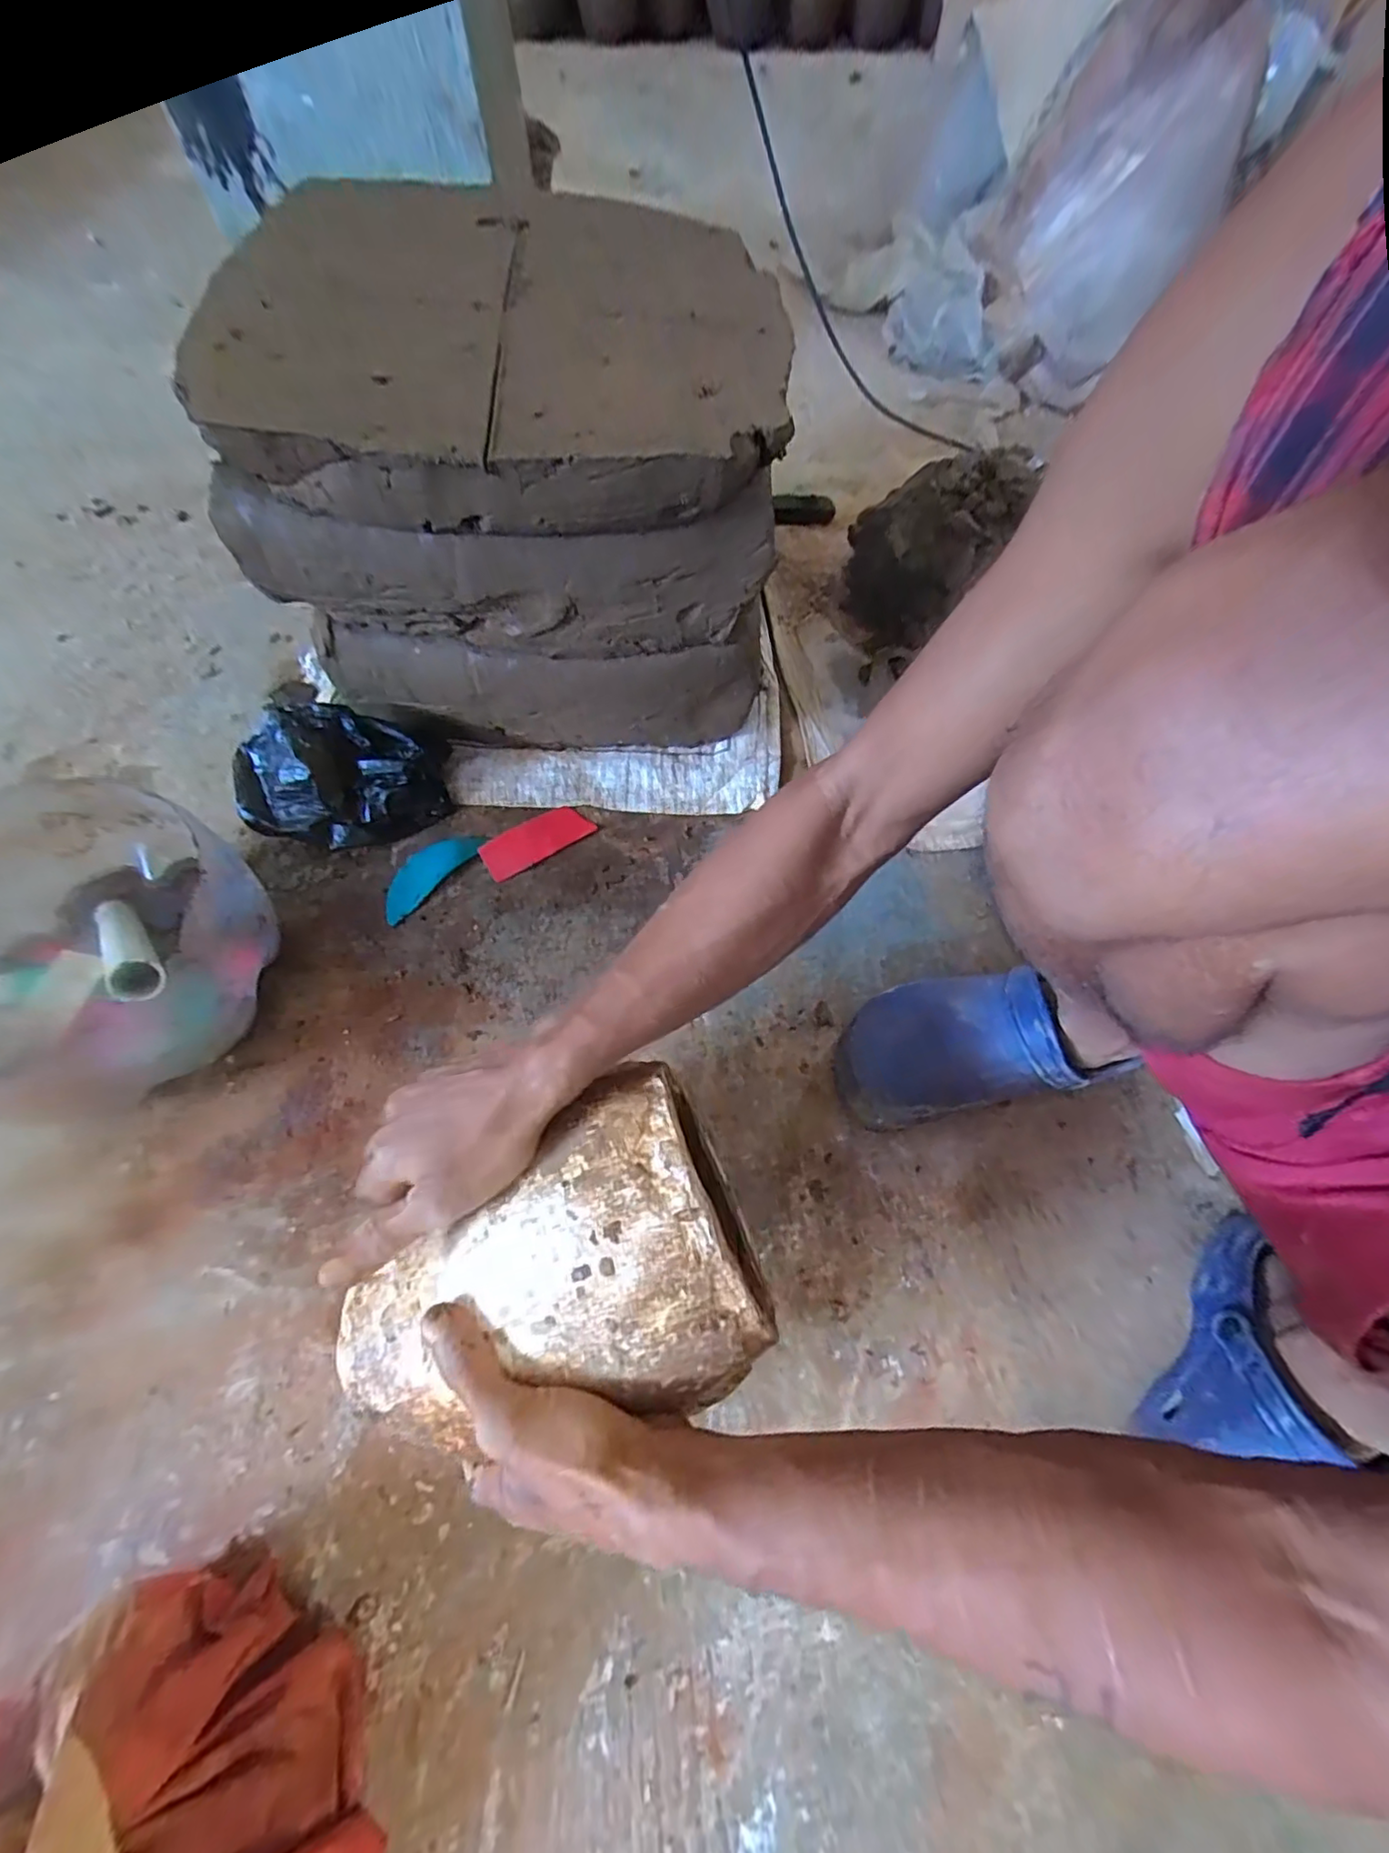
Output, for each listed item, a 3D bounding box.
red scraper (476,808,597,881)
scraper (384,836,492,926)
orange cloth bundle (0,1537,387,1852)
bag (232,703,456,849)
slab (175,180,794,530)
[{"bbox_3d":[-0.159,-0.088,0.606,0.108,0.004,0.048,-31,69,-16],"label":"red scraper"},{"bbox_3d":[-0.258,-0.055,0.586,0.042,0.007,0.114,38,68,14],"label":"scraper"},{"bbox_3d":[-0.259,0.422,0.279,0.205,0.135,0.136,31,67,11],"label":"orange cloth bundle"},{"bbox_3d":[-0.337,-0.141,0.576,0.181,0.089,0.100,-15,66,-10],"label":"bag"},{"bbox_3d":[-0.139,-0.436,0.467,0.410,0.078,0.338,6,64,0],"label":"slab"}]

